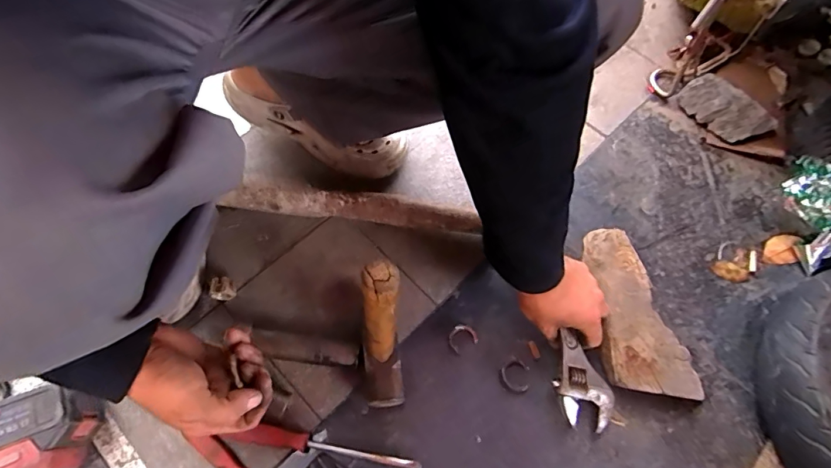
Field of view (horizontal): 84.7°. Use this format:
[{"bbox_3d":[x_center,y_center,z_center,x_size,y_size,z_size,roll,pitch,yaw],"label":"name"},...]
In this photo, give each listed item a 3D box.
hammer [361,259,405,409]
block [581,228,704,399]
[{"bbox_3d":[-0.036,0.112,0.446,0.042,0.273,0.088,-6,66,-4],"label":"hammer"},{"bbox_3d":[0.276,0.101,0.597,0.092,0.040,0.222,-7,66,-6],"label":"block"}]

